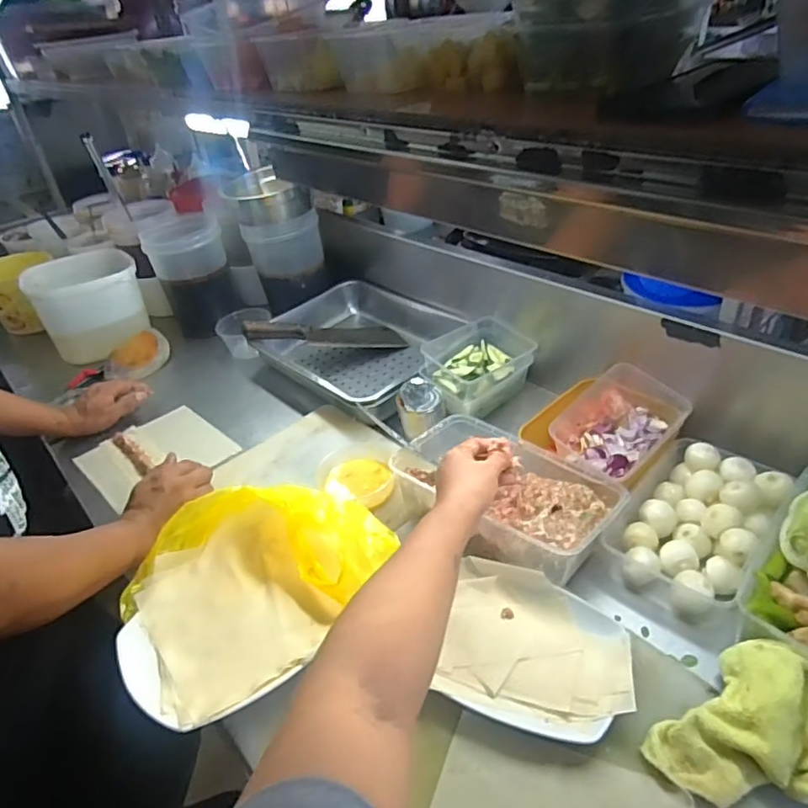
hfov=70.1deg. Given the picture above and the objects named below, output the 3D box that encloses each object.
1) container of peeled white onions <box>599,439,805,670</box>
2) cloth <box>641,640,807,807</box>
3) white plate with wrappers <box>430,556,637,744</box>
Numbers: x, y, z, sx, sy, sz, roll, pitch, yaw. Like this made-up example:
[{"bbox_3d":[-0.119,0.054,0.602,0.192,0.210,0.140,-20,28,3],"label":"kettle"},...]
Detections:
[{"bbox_3d":[0.342,0.153,0.686,0.152,0.083,0.234,21,44,34],"label":"container of peeled white onions"},{"bbox_3d":[0.309,0.282,0.483,0.161,0.050,0.137,-27,40,-25],"label":"cloth"},{"bbox_3d":[0.133,0.244,0.584,0.180,0.027,0.155,7,38,18],"label":"white plate with wrappers"}]

